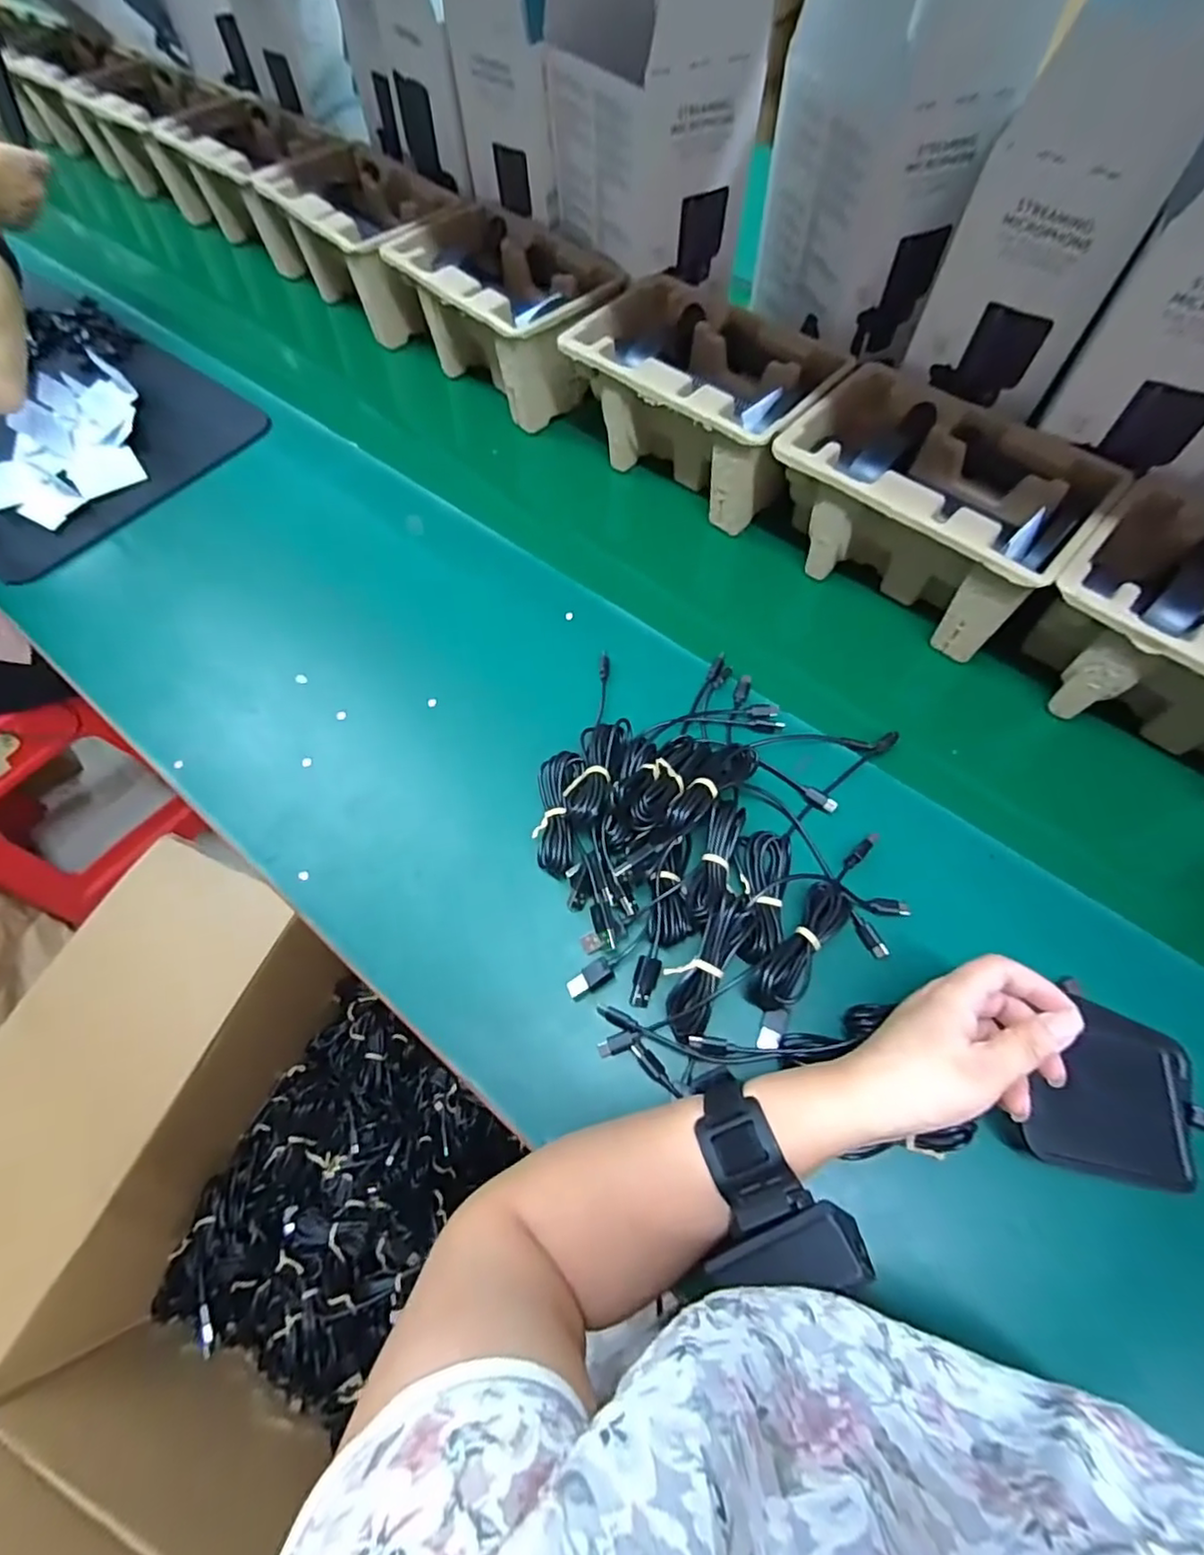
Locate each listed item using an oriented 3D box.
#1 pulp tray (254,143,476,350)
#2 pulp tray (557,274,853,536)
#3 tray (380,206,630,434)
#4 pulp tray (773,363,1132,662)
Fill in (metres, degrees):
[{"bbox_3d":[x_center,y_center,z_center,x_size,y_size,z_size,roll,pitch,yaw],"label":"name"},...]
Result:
[{"bbox_3d":[-0.262,-0.620,0.738,0.260,0.105,0.147,40,69,17],"label":"pulp tray"},{"bbox_3d":[0.083,-0.358,0.597,0.240,0.104,0.148,38,68,16],"label":"pulp tray"},{"bbox_3d":[-0.101,-0.486,0.668,0.151,0.104,0.232,-40,71,-19],"label":"tray"},{"bbox_3d":[0.267,-0.228,0.526,0.232,0.102,0.166,40,69,17],"label":"pulp tray"}]

